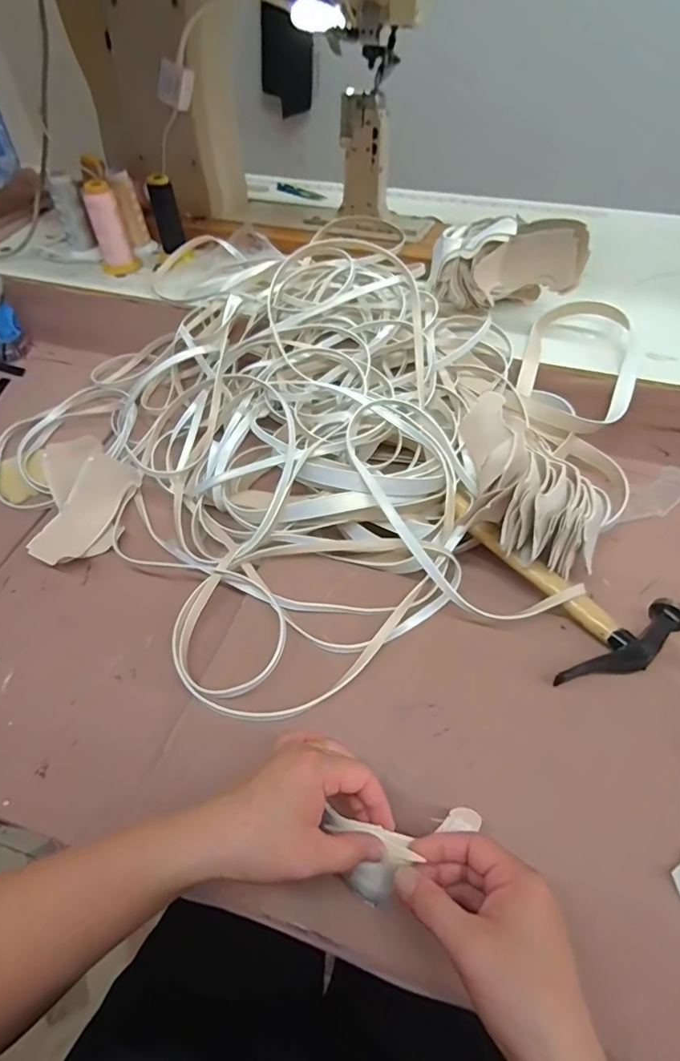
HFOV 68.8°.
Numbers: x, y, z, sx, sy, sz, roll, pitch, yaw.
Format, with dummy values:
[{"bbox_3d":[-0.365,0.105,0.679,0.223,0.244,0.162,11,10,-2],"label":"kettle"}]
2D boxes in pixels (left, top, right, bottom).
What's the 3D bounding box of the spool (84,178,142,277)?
[{"bbox_3d":[-0.367,-0.475,0.785,0.057,0.121,0.057,-2,57,4],"label":"spool"}]

